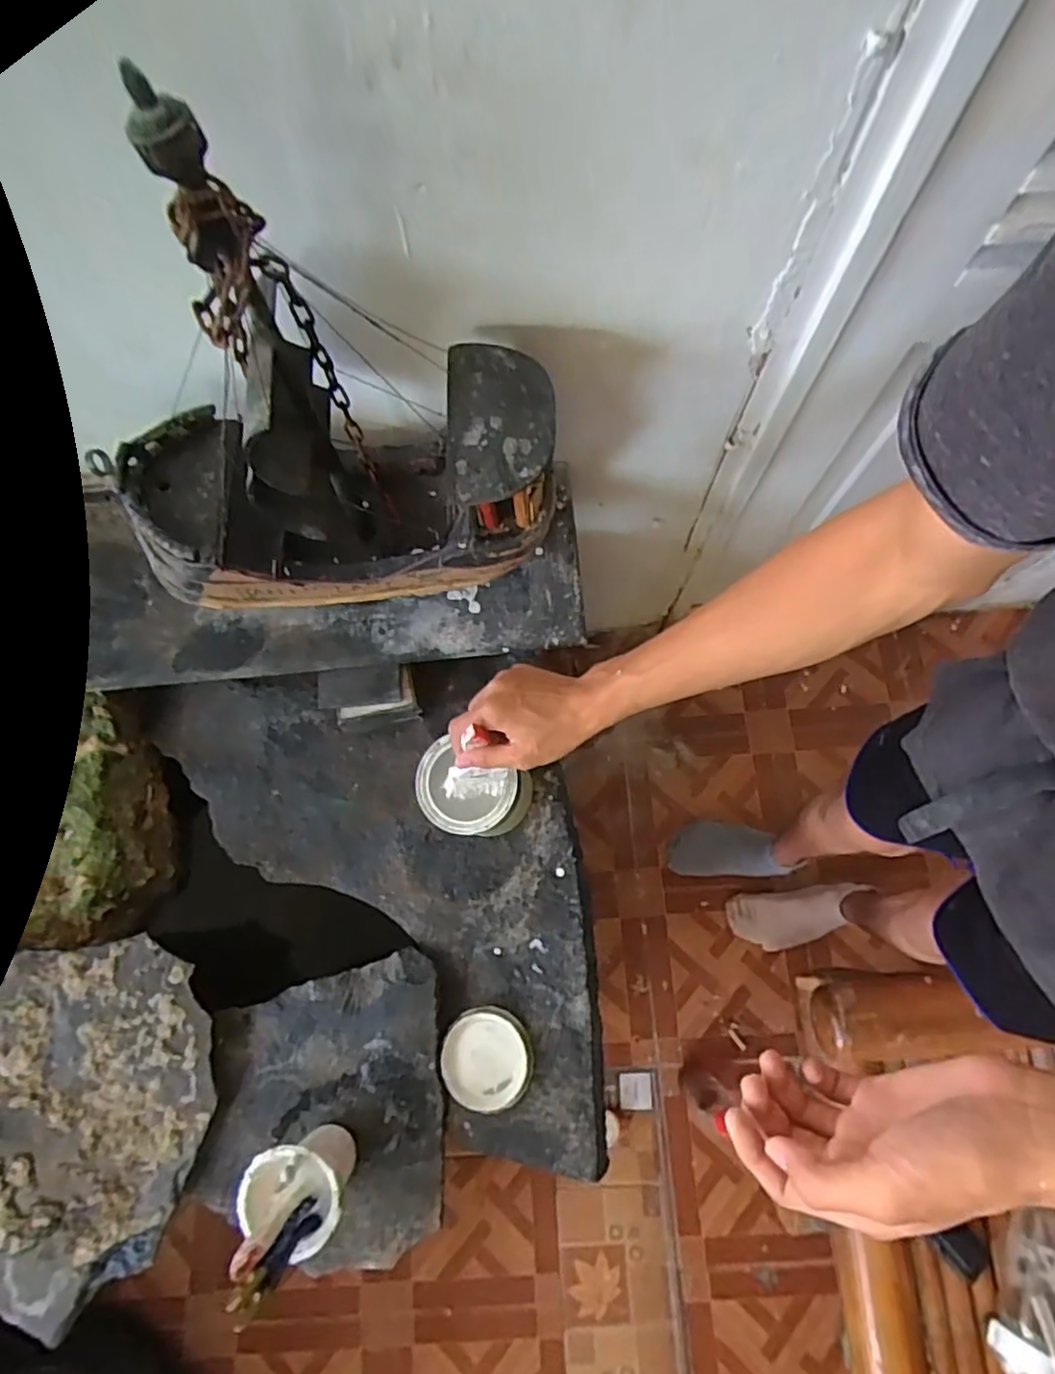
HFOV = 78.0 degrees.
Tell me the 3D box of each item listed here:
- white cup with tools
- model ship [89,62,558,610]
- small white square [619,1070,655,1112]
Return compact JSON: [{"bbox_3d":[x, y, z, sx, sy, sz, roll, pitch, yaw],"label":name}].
[{"bbox_3d":[-0.226,0.492,0.628,0.087,0.192,0.093,0,73,1],"label":"white cup with tools"},{"bbox_3d":[-0.203,-0.241,0.574,0.446,0.394,0.192,-5,73,-1],"label":"model ship"},{"bbox_3d":[0.195,0.727,1.173,0.059,0.015,0.066,-2,73,0],"label":"small white square"}]

